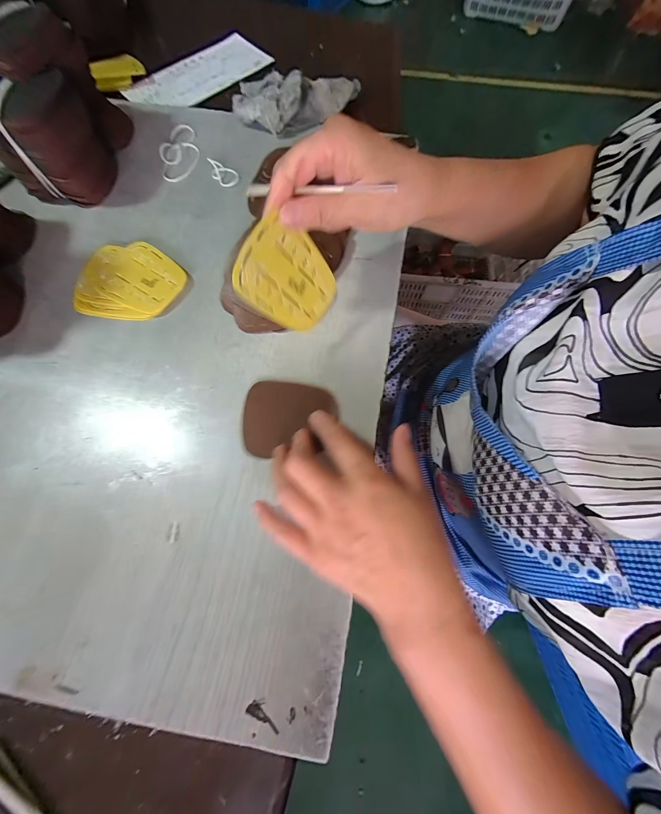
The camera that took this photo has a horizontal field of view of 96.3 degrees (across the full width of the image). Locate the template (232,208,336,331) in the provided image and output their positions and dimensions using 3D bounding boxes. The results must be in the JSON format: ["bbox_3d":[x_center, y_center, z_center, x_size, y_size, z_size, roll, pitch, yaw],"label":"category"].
[{"bbox_3d":[-0.033,-0.104,0.244,0.008,0.084,0.067,28,90,48],"label":"template"}]

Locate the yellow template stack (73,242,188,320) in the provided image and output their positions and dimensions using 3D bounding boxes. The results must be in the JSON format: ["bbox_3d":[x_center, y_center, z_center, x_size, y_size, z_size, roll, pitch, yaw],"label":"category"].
[{"bbox_3d":[-0.206,-0.132,0.311,0.106,0.007,0.088,6,73,1],"label":"yellow template stack"}]

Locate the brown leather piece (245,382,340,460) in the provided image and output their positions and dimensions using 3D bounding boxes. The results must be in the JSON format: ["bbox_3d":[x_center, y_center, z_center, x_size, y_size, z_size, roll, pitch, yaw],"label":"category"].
[{"bbox_3d":[-0.038,0.011,0.273,0.083,0.005,0.070,4,73,0],"label":"brown leather piece"}]

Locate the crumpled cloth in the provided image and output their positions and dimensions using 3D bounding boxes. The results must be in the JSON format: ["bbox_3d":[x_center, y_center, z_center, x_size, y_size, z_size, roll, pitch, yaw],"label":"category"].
[{"bbox_3d":[-0.042,-0.410,0.387,0.170,0.038,0.078,-30,75,-9],"label":"crumpled cloth"}]

